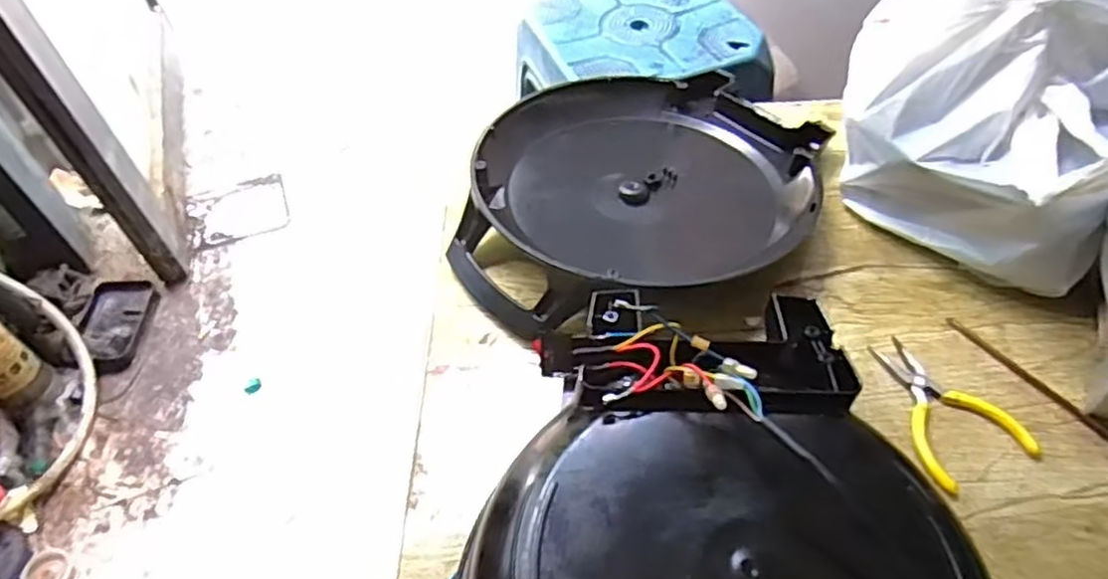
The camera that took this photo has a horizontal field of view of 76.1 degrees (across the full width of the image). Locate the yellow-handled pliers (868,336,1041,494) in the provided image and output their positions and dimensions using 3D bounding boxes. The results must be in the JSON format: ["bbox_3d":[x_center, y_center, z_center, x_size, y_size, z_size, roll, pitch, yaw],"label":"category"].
[{"bbox_3d":[0.280,0.086,0.523,0.078,0.009,0.118,-21,54,-13],"label":"yellow-handled pliers"}]

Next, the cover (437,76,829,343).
[{"bbox_3d":[0.080,-0.104,0.669,0.365,0.078,0.280,-37,59,-23],"label":"cover"}]

